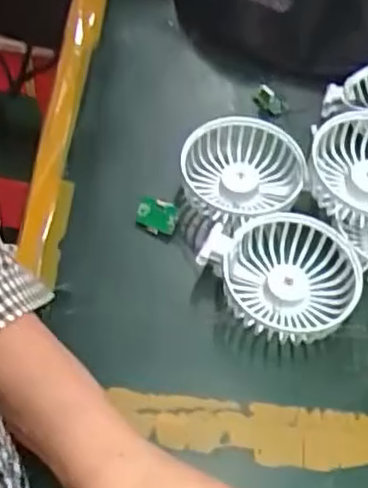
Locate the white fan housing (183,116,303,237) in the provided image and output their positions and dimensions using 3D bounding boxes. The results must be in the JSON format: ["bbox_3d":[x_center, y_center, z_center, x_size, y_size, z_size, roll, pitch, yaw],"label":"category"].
[{"bbox_3d":[0.045,-0.051,0.514,0.087,0.037,0.091,2,55,-3],"label":"white fan housing"}]

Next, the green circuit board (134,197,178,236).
[{"bbox_3d":[-0.021,-0.020,0.500,0.030,0.004,0.024,11,97,17],"label":"green circuit board"}]

